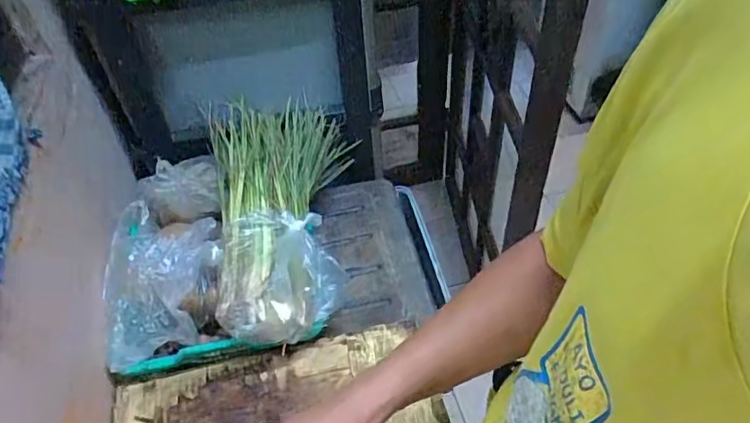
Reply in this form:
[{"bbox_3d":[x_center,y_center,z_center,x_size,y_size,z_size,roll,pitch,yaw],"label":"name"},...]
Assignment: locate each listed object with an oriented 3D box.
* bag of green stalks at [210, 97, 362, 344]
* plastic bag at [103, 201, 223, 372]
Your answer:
[{"bbox_3d":[-0.141,-0.010,0.940,0.233,0.116,0.531,-11,45,-7],"label":"bag of green stalks"},{"bbox_3d":[-0.317,0.093,0.834,0.175,0.110,0.231,-13,46,-8],"label":"plastic bag"}]

